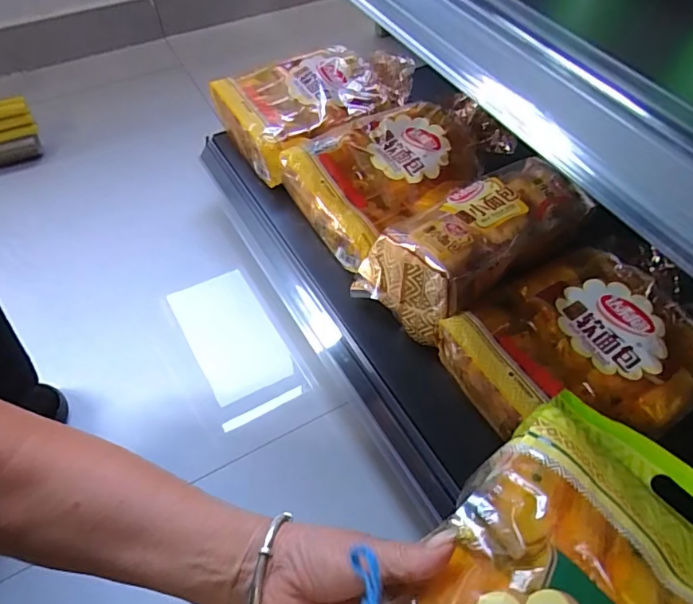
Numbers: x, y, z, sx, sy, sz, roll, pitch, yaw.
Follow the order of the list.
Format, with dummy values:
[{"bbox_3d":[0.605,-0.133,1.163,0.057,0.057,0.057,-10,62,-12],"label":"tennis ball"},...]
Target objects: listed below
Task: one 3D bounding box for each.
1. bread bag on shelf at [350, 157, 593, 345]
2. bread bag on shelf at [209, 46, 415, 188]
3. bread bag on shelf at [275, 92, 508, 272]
[{"bbox_3d":[0.128,-0.065,0.537,0.220,0.084,0.125,-30,62,-20],"label":"bread bag on shelf"},{"bbox_3d":[-0.039,-0.292,0.703,0.267,0.069,0.182,-29,62,-20],"label":"bread bag on shelf"},{"bbox_3d":[0.055,-0.157,0.601,0.223,0.081,0.177,-26,60,-18],"label":"bread bag on shelf"}]

